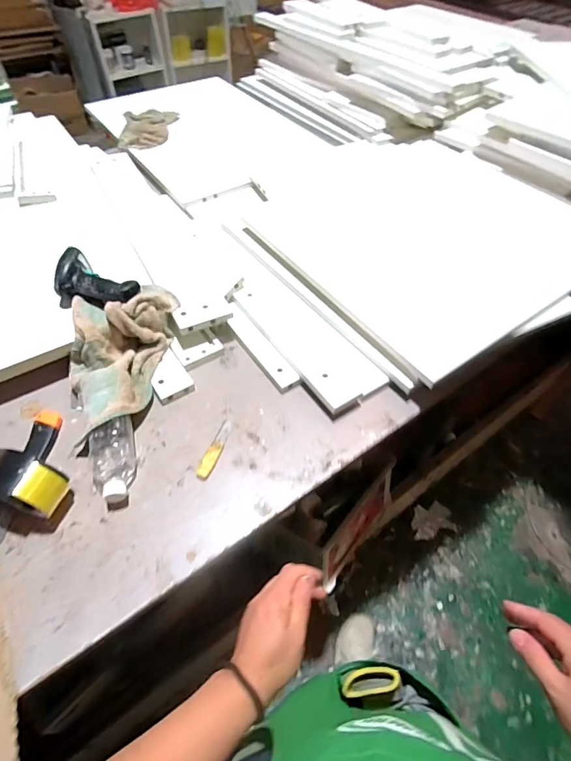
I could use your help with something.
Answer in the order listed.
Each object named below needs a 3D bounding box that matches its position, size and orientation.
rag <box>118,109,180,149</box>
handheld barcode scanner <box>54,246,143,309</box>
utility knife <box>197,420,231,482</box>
[{"bbox_3d":[-0.417,-0.764,1.245,0.154,0.044,0.229,-1,52,0],"label":"rag"},{"bbox_3d":[-0.327,-0.169,0.731,0.145,0.064,0.088,17,54,13],"label":"handheld barcode scanner"},{"bbox_3d":[-0.107,0.106,0.647,0.022,0.010,0.107,15,54,12],"label":"utility knife"}]

